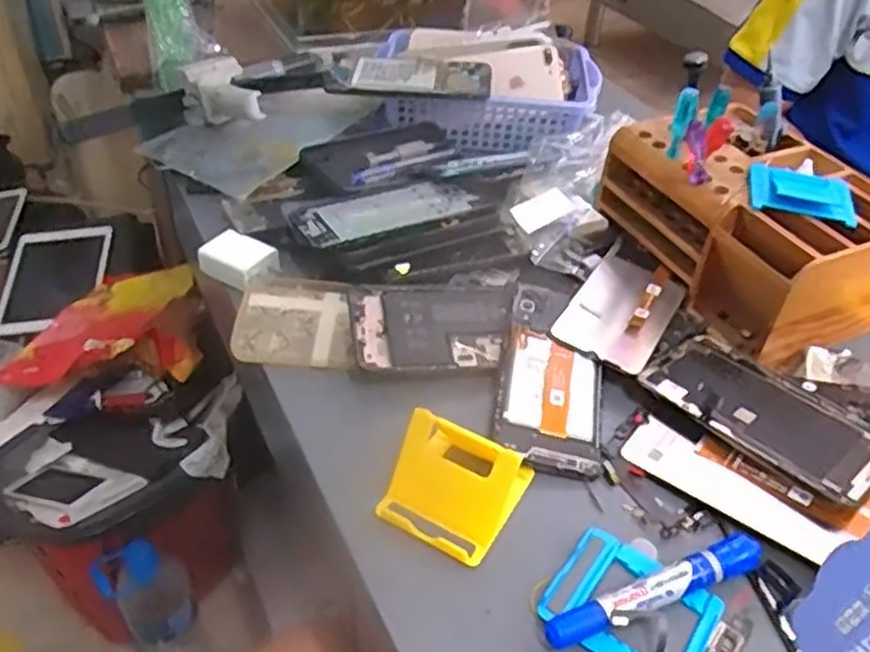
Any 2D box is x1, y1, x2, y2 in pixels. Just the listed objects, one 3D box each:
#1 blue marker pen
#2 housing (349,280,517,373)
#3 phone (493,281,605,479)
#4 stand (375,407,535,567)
[{"bbox_3d":[0.121,0.143,0.413,0.134,0.013,0.019,-15,44,-21],"label":"blue marker pen"},{"bbox_3d":[0.004,-0.001,0.559,0.127,0.013,0.077,-5,55,-17],"label":"housing"},{"bbox_3d":[0.082,0.031,0.533,0.071,0.010,0.155,11,49,-2],"label":"phone"},{"bbox_3d":[0.014,0.088,0.454,0.070,0.048,0.075,21,44,19],"label":"stand"}]

